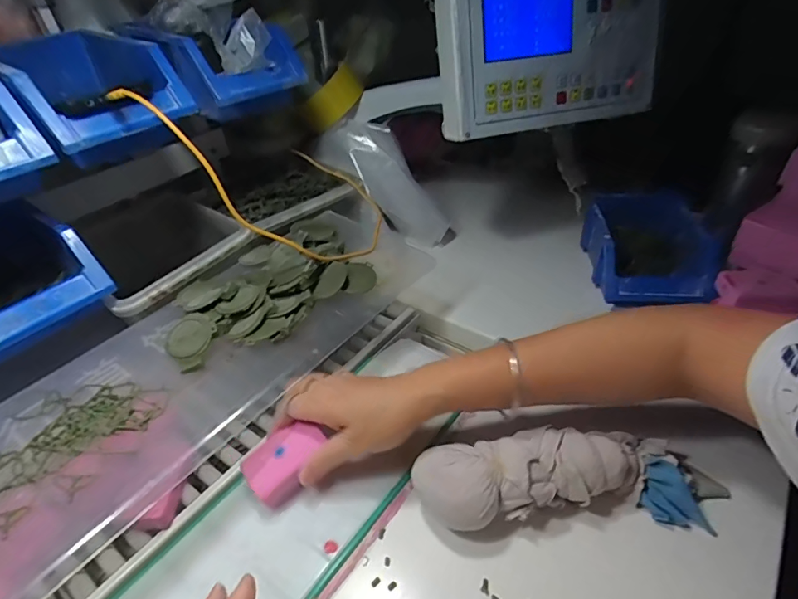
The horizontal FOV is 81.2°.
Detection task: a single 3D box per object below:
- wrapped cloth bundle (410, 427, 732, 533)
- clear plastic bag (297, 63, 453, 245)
[{"bbox_3d":[0.128,0.147,0.371,0.228,0.056,0.067,-3,39,-1],"label":"wrapped cloth bundle"},{"bbox_3d":[-0.024,-0.184,0.690,0.099,0.296,0.091,-26,21,41],"label":"clear plastic bag"}]

